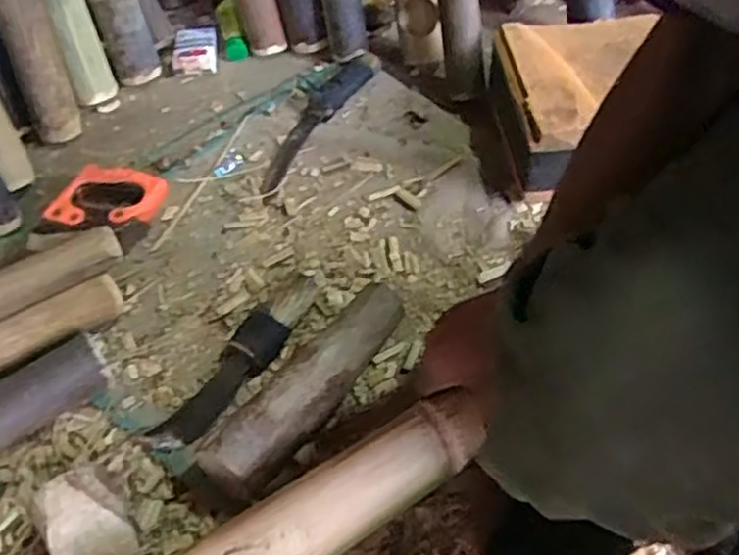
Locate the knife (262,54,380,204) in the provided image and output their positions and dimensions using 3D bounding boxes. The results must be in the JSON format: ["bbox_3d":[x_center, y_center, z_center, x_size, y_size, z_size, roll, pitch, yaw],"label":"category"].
[{"bbox_3d":[-0.079,-0.215,0.983,0.052,0.031,0.288,24,56,20],"label":"knife"}]

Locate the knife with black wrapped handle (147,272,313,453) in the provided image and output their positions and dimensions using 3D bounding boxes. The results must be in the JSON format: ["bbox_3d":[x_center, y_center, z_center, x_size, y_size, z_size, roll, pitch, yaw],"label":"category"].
[{"bbox_3d":[-0.135,0.080,0.742,0.056,0.041,0.234,31,59,25],"label":"knife with black wrapped handle"}]

